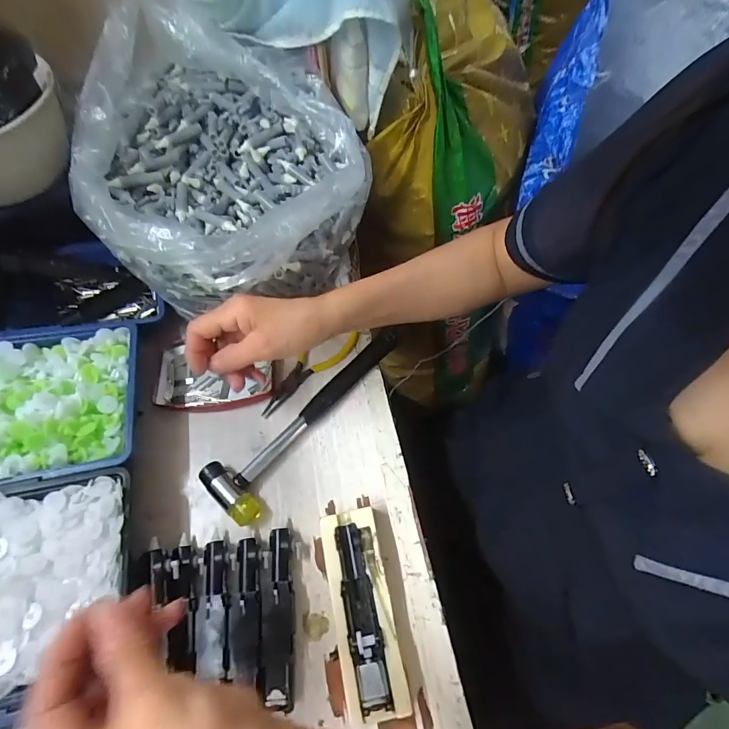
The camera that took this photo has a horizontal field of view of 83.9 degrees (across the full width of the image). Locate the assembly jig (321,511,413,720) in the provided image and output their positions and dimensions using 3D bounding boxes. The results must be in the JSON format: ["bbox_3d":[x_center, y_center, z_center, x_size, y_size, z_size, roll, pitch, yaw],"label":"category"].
[{"bbox_3d":[-0.002,0.186,0.314,0.044,0.029,0.136,-11,62,-4],"label":"assembly jig"}]

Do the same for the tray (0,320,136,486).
[{"bbox_3d":[-0.284,0.029,0.348,0.147,0.037,0.142,-13,62,-5],"label":"tray"}]

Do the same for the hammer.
[{"bbox_3d":[-0.048,0.049,0.393,0.060,0.021,0.226,40,70,21],"label":"hammer"}]

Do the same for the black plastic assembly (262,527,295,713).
[{"bbox_3d":[-0.067,0.192,0.318,0.023,0.020,0.115,-7,61,-2],"label":"black plastic assembly"}]

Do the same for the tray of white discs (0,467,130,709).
[{"bbox_3d":[-0.252,0.155,0.284,0.151,0.028,0.141,-14,62,-6],"label":"tray of white discs"}]

